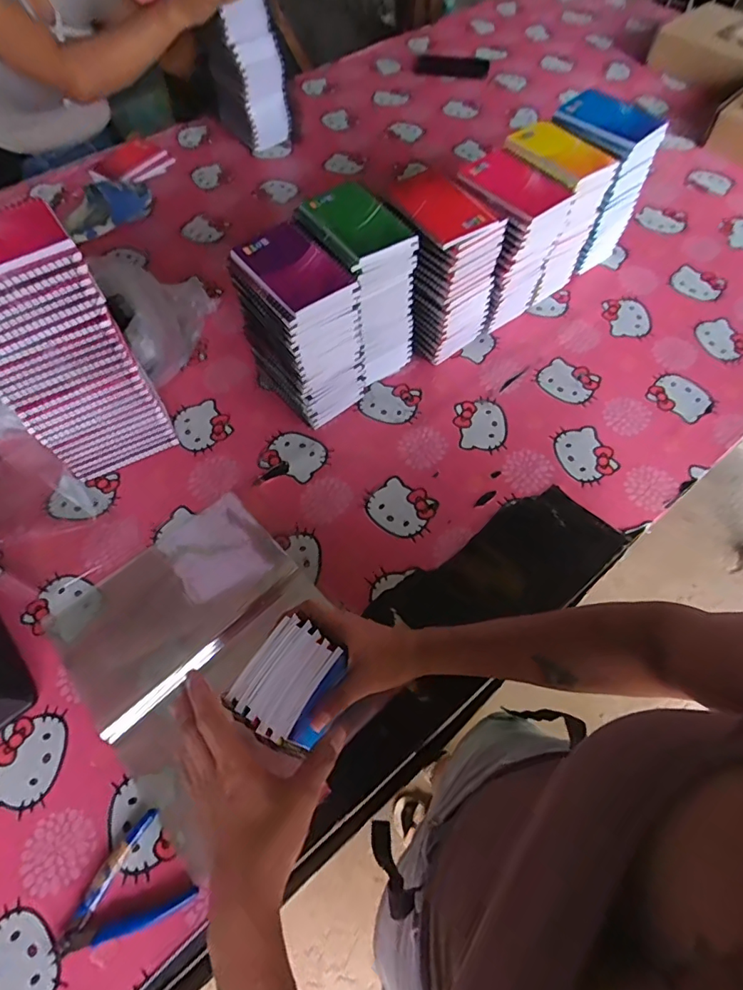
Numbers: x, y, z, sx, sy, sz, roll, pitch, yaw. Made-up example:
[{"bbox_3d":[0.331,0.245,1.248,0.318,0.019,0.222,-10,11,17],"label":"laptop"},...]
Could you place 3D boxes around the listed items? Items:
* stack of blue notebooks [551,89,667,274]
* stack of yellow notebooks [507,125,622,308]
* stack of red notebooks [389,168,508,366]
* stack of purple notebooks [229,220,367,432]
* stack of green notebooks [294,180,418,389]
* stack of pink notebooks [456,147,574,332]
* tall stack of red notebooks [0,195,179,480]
[{"bbox_3d":[0.332,-0.473,0.791,0.110,0.212,0.131,-37,66,-18],"label":"stack of blue notebooks"},{"bbox_3d":[0.246,-0.403,0.750,0.109,0.199,0.136,-39,67,-19],"label":"stack of yellow notebooks"},{"bbox_3d":[0.081,-0.300,0.704,0.116,0.205,0.137,-36,66,-18],"label":"stack of red notebooks"},{"bbox_3d":[-0.084,-0.200,0.639,0.100,0.208,0.133,-37,66,-18],"label":"stack of purple notebooks"},{"bbox_3d":[-0.018,-0.261,0.671,0.114,0.208,0.147,-28,64,-14],"label":"stack of green notebooks"},{"bbox_3d":[0.179,-0.340,0.717,0.127,0.198,0.112,40,68,20],"label":"stack of pink notebooks"},{"bbox_3d":[-0.339,-0.146,0.575,0.140,0.289,0.094,-31,65,-15],"label":"tall stack of red notebooks"}]

